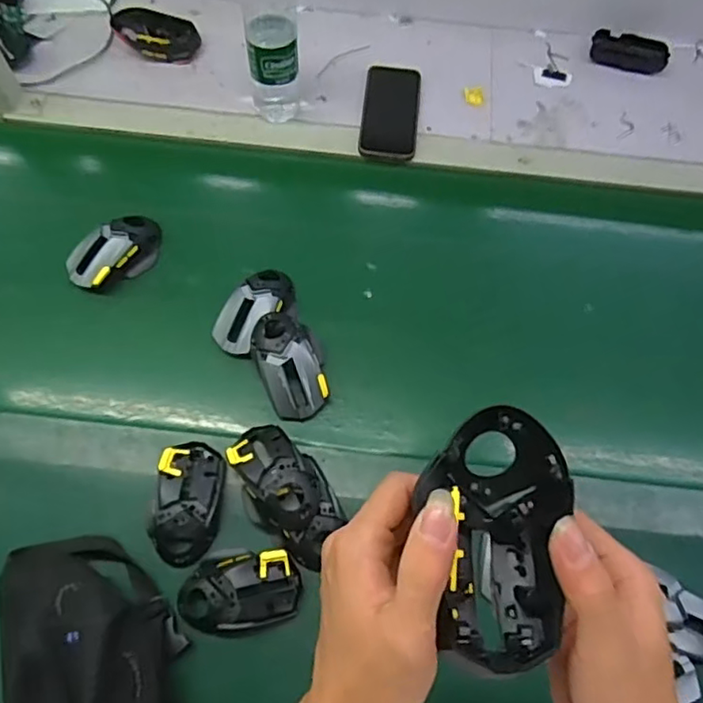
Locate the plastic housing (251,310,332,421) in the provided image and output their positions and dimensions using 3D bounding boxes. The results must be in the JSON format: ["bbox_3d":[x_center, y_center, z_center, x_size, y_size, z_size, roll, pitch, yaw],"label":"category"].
[{"bbox_3d":[-0.071,0.015,0.677,0.063,0.059,0.120,-22,68,-11],"label":"plastic housing"}]

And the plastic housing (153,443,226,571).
[{"bbox_3d":[-0.169,0.152,0.620,0.071,0.039,0.123,3,66,0],"label":"plastic housing"}]

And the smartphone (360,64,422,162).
[{"bbox_3d":[0.056,-0.332,0.839,0.077,0.005,0.166,4,66,1],"label":"smartphone"}]

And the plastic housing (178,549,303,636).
[{"bbox_3d":[-0.109,0.233,0.588,0.119,0.033,0.077,-4,66,-3],"label":"plastic housing"}]

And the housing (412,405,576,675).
[{"bbox_3d":[0.067,0.088,0.289,0.070,0.044,0.111,6,66,2],"label":"housing"}]

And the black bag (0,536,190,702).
[{"bbox_3d":[-0.233,0.292,0.536,0.156,0.066,0.280,-24,68,-11],"label":"black bag"}]

